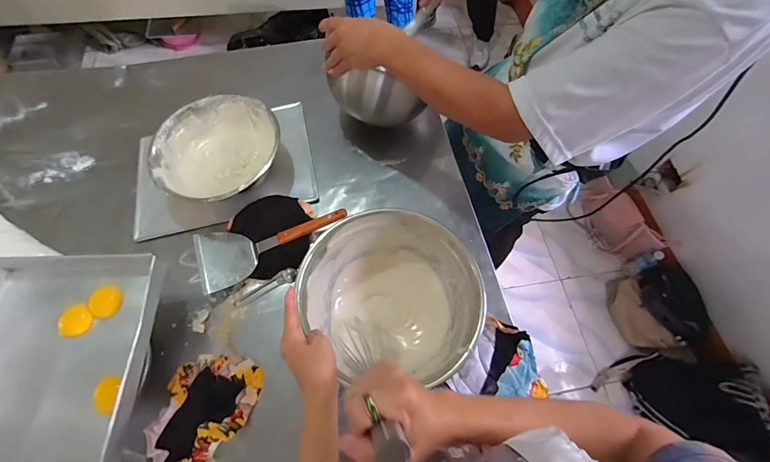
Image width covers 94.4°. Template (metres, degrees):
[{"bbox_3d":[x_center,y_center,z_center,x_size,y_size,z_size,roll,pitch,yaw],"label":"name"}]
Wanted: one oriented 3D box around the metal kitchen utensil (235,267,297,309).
[{"bbox_3d":[-0.207,0.098,0.619,0.115,0.017,0.024,-24,68,-14],"label":"metal kitchen utensil"}]

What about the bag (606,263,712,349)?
[{"bbox_3d":[0.982,0.284,1.309,0.154,0.246,0.283,-9,65,-8],"label":"bag"}]

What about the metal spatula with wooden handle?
[{"bbox_3d":[-0.199,0.015,0.639,0.258,0.051,0.109,-19,67,-12],"label":"metal spatula with wooden handle"}]

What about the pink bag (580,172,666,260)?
[{"bbox_3d":[0.939,-0.030,1.471,0.086,0.205,0.332,-26,69,-15],"label":"pink bag"}]

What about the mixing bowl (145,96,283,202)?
[{"bbox_3d":[-0.312,-0.145,0.676,0.216,0.081,0.222,1,64,-3],"label":"mixing bowl"}]

